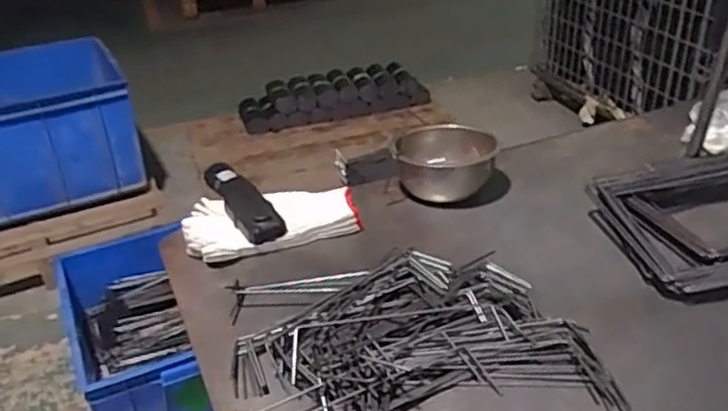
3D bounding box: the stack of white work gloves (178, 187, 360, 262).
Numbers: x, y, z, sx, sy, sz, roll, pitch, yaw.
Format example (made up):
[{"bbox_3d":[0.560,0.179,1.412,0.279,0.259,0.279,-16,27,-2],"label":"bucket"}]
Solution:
[{"bbox_3d":[-0.124,0.016,0.891,0.212,0.028,0.122,-10,30,-10],"label":"stack of white work gloves"}]

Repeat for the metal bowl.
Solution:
[{"bbox_3d":[0.118,-0.064,0.970,0.132,0.074,0.132,4,31,14],"label":"metal bowl"}]

